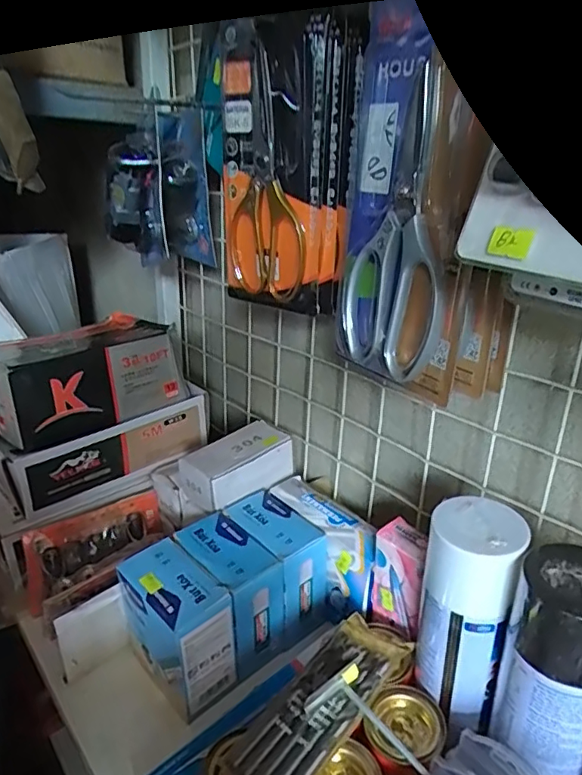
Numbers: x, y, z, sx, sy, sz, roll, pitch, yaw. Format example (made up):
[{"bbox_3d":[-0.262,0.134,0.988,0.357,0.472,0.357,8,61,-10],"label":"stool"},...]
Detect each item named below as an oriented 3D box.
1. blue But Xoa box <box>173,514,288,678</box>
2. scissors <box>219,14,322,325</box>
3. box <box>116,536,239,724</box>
[{"bbox_3d":[-0.055,0.187,0.504,0.068,0.104,0.097,-16,28,-40],"label":"blue But Xoa box"},{"bbox_3d":[-0.020,-0.184,0.478,0.030,0.221,0.120,-15,27,-37],"label":"scissors"},{"bbox_3d":[-0.100,0.202,0.467,0.096,0.104,0.058,22,28,40],"label":"box"}]

